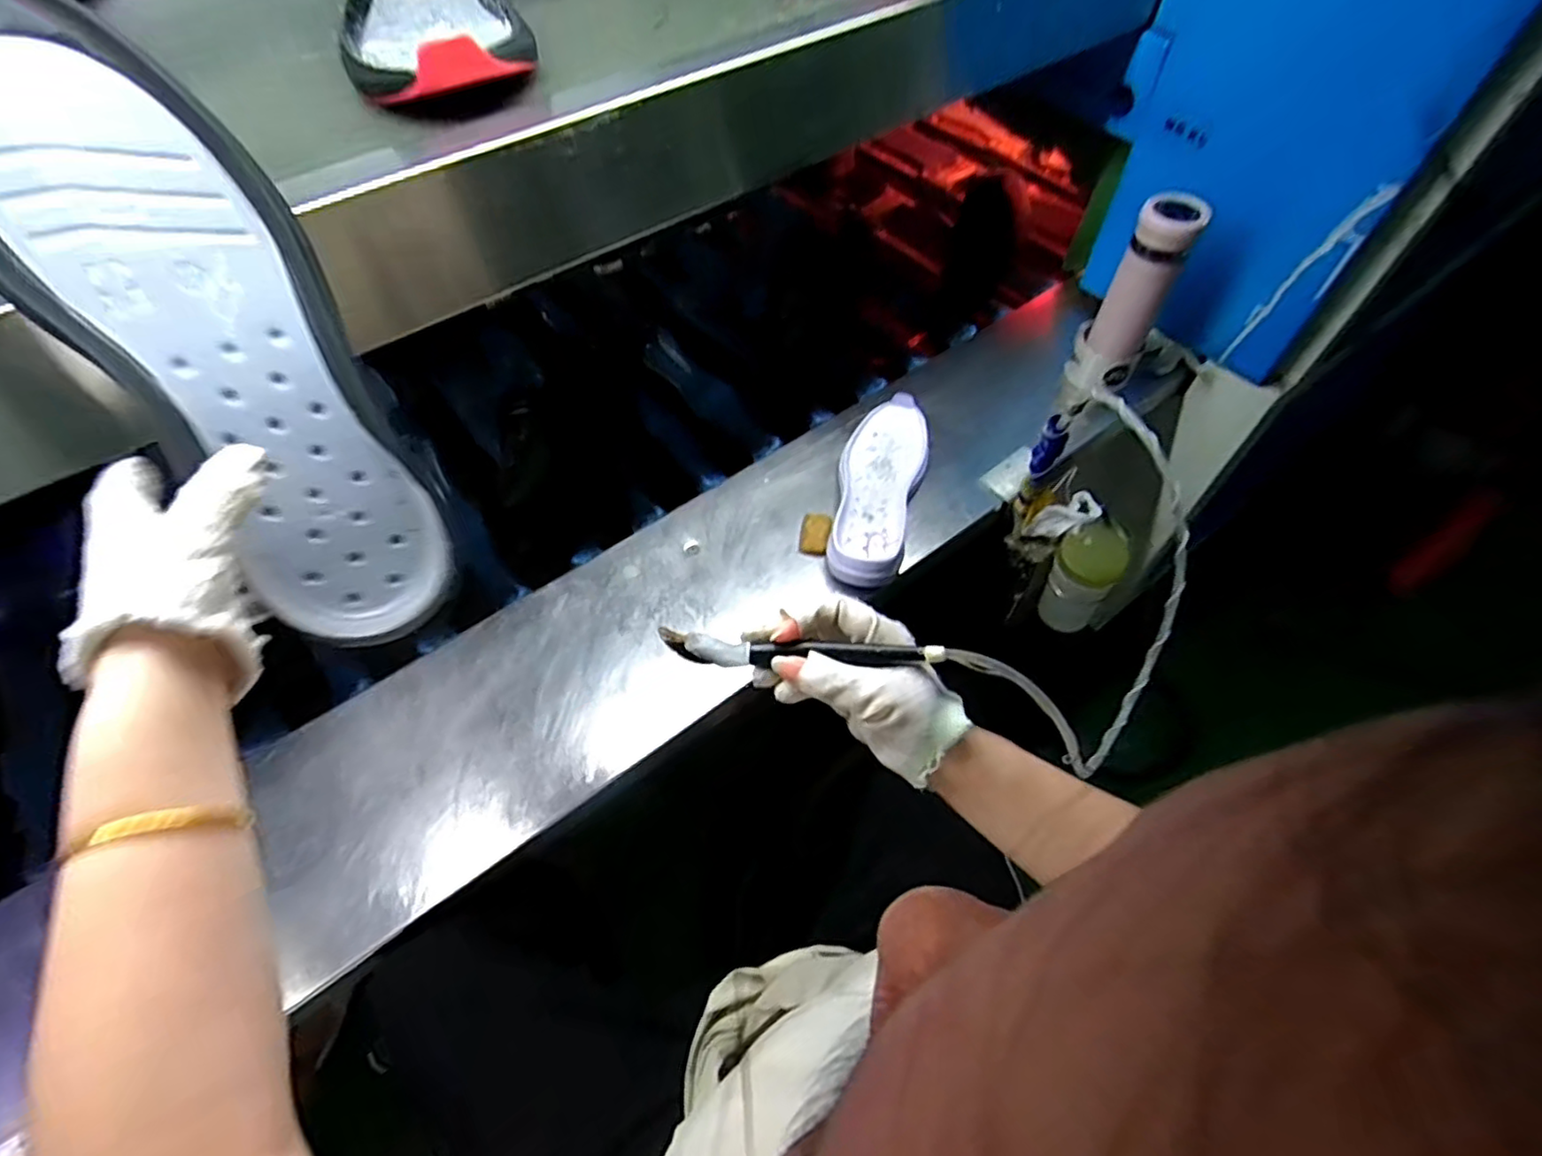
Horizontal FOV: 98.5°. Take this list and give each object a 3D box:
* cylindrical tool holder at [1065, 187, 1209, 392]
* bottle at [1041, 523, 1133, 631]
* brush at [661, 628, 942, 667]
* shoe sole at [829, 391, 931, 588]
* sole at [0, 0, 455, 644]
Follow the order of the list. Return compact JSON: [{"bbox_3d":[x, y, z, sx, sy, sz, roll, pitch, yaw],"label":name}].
[{"bbox_3d":[0.445,-0.345,0.826,0.080,0.233,0.079,20,59,14],"label":"cylindrical tool holder"},{"bbox_3d":[0.399,0.002,0.855,0.074,0.141,0.080,0,56,1],"label":"bottle"},{"bbox_3d":[0.018,0.043,0.392,0.164,0.024,0.015,1,54,3],"label":"brush"},{"bbox_3d":[0.127,-0.107,0.793,0.100,0.048,0.272,12,57,9],"label":"shoe sole"},{"bbox_3d":[-0.296,-0.121,0.363,0.123,0.345,0.064,-33,19,-20],"label":"sole"}]

